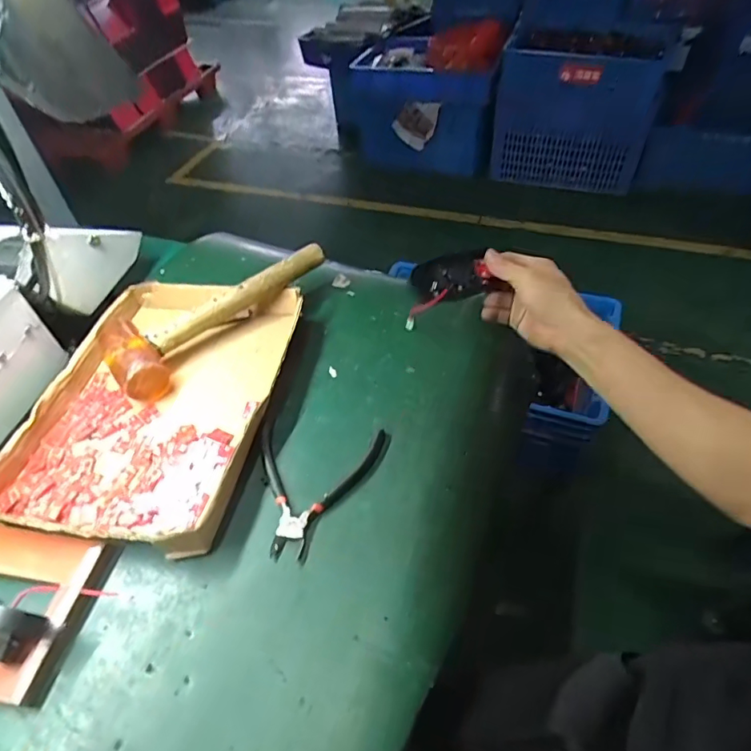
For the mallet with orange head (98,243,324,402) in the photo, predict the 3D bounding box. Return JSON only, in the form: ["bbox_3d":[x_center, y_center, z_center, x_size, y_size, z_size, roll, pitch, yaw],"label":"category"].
[{"bbox_3d":[-0.191,-0.083,0.596,0.269,0.056,0.113,-39,58,-24],"label":"mallet with orange head"}]

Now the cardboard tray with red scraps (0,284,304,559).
[{"bbox_3d":[-0.224,0.019,0.537,0.239,0.043,0.323,5,51,10],"label":"cardboard tray with red scraps"}]

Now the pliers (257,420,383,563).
[{"bbox_3d":[-0.059,0.104,0.466,0.119,0.007,0.132,2,51,8],"label":"pliers"}]

